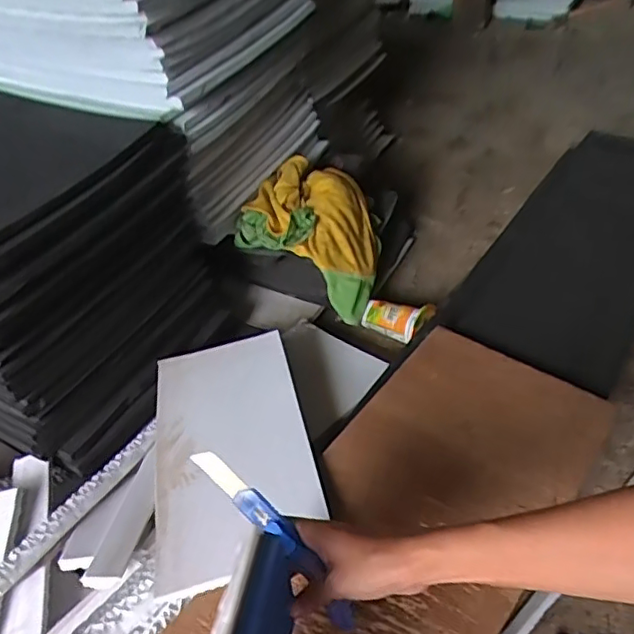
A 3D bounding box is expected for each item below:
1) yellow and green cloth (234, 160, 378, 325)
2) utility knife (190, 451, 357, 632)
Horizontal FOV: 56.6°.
[{"bbox_3d":[0.010,-0.121,0.864,0.192,0.150,0.177,21,49,27],"label":"yellow and green cloth"},{"bbox_3d":[-0.029,0.167,0.451,0.173,0.017,0.019,47,58,3],"label":"utility knife"}]

